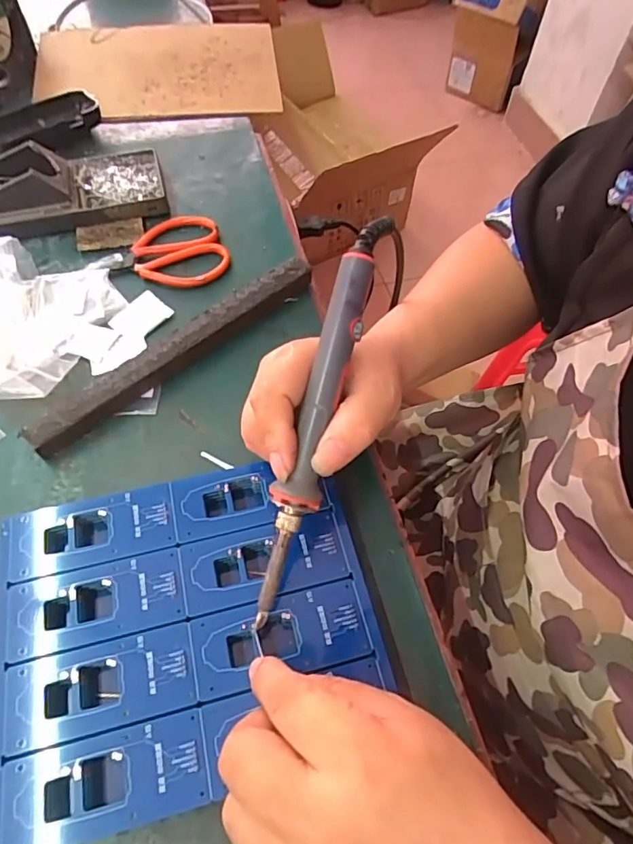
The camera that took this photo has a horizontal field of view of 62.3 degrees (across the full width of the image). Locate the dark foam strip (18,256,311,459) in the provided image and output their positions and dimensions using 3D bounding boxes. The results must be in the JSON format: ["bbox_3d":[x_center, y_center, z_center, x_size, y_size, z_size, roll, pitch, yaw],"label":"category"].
[{"bbox_3d":[-0.097,-0.053,0.380,0.236,0.020,0.022,-39,68,-22],"label":"dark foam strip"}]

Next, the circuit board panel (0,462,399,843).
[{"bbox_3d":[-0.067,0.107,0.282,0.192,0.013,0.159,-11,60,-9],"label":"circuit board panel"}]

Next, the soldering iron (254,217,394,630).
[{"bbox_3d":[0.002,-0.004,0.276,0.021,0.019,0.222,15,89,7],"label":"soldering iron"}]

